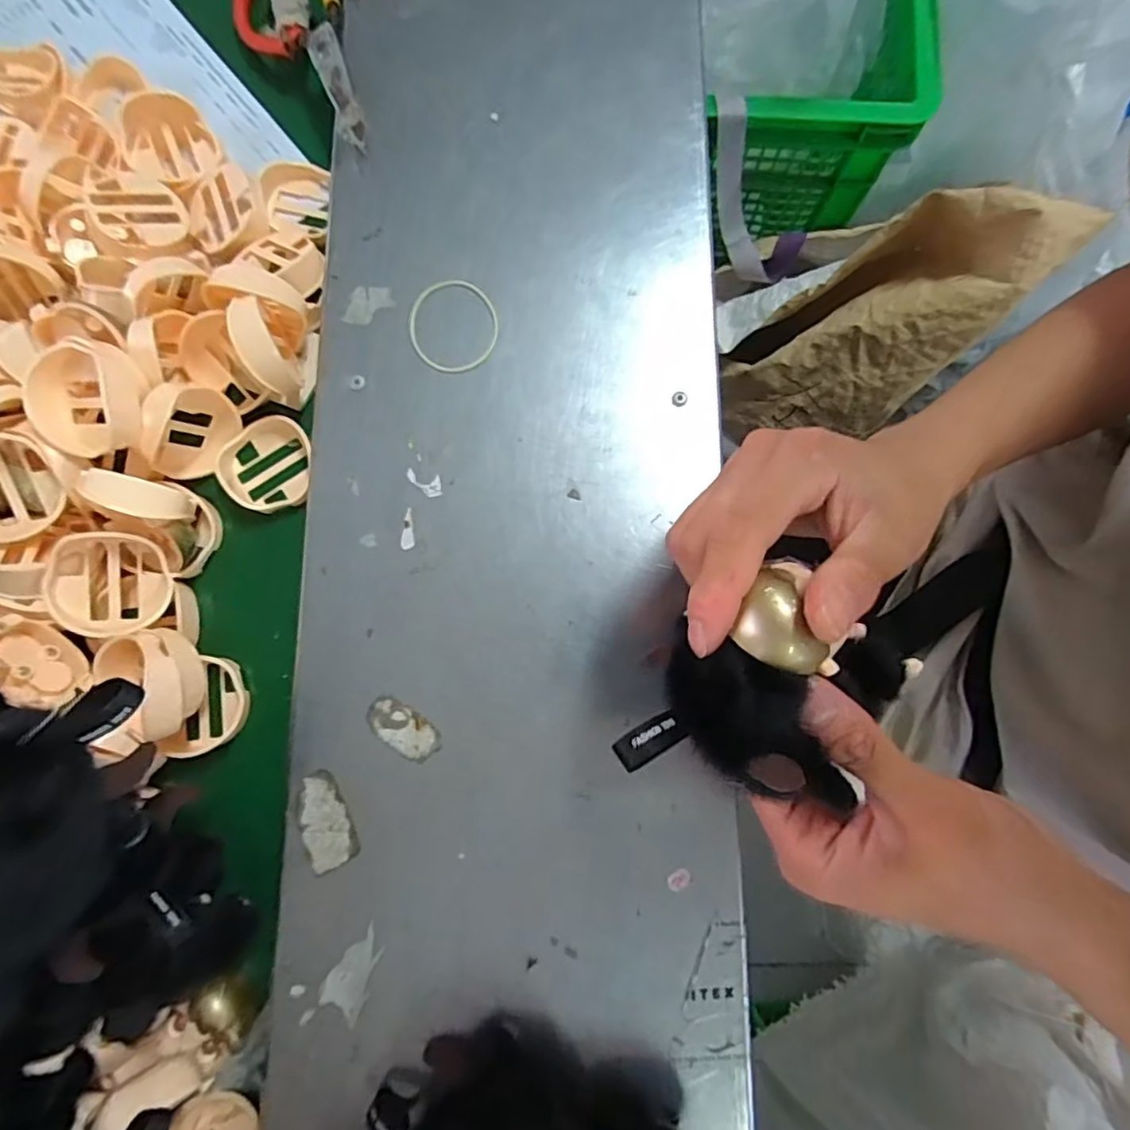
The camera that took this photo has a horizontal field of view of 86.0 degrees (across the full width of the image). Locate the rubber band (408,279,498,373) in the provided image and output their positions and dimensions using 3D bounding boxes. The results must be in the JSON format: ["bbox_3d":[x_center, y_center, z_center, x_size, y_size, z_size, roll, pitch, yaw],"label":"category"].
[{"bbox_3d":[-0.067,-0.143,0.362,0.054,0.005,0.056,0,80,0],"label":"rubber band"}]

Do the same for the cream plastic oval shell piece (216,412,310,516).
[{"bbox_3d":[-0.179,-0.060,0.369,0.054,0.017,0.056,36,82,6],"label":"cream plastic oval shell piece"}]

